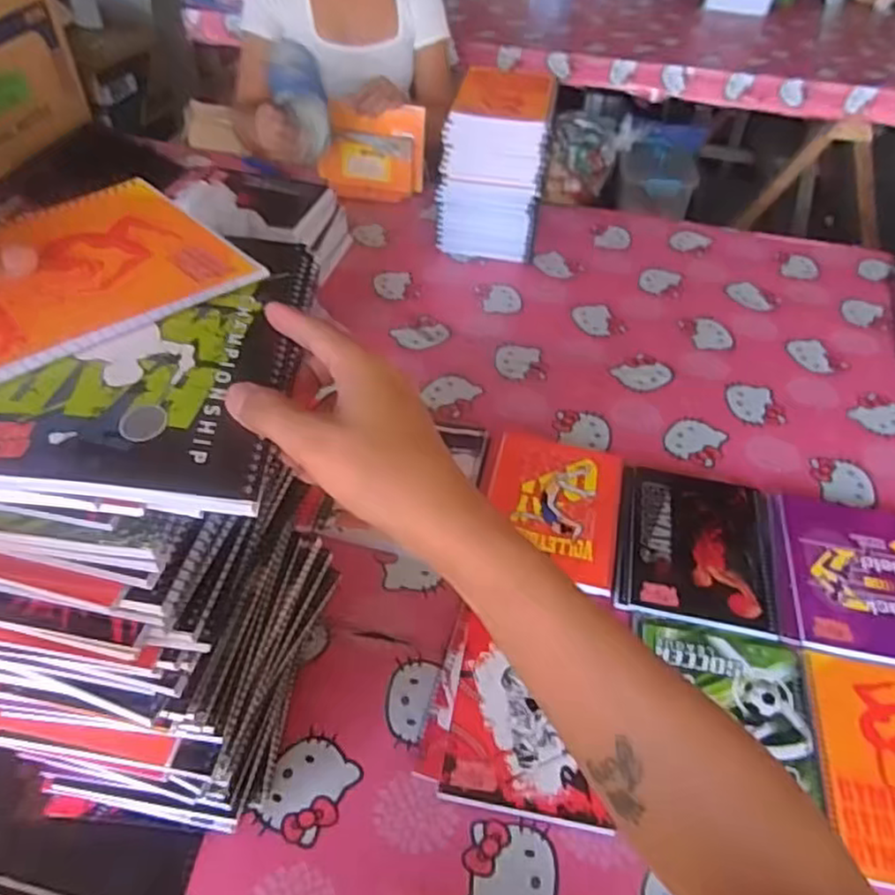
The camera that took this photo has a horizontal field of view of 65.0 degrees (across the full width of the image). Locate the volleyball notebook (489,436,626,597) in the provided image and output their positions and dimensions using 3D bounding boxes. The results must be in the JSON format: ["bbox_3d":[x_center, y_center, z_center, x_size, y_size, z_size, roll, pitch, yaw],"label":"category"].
[{"bbox_3d":[0.121,0.065,0.803,0.146,0.016,0.197,11,46,7],"label":"volleyball notebook"}]

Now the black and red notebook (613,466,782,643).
[{"bbox_3d":[0.273,0.106,0.770,0.167,0.017,0.196,12,46,7],"label":"black and red notebook"}]

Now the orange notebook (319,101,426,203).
[{"bbox_3d":[-0.133,-0.530,1.280,0.180,0.155,0.017,9,35,-5],"label":"orange notebook"}]

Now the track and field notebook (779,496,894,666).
[{"bbox_3d":[0.446,0.136,0.756,0.152,0.012,0.209,11,46,6],"label":"track and field notebook"}]

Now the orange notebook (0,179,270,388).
[{"bbox_3d":[-0.220,-0.088,0.378,0.134,0.010,0.196,37,54,28],"label":"orange notebook"}]

